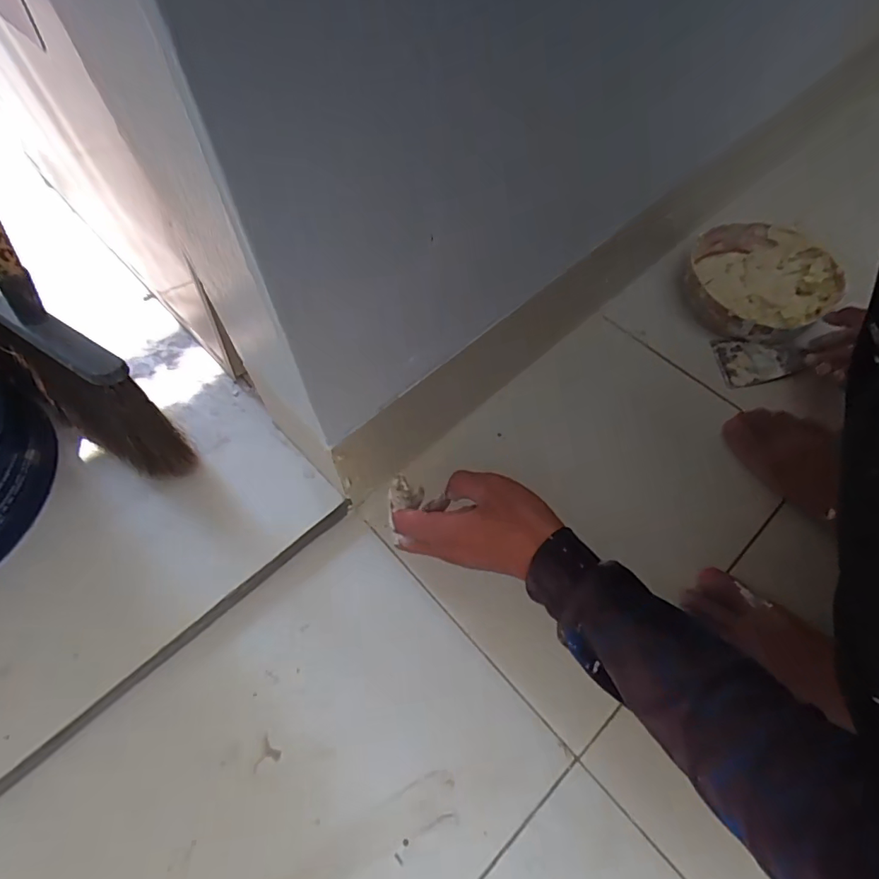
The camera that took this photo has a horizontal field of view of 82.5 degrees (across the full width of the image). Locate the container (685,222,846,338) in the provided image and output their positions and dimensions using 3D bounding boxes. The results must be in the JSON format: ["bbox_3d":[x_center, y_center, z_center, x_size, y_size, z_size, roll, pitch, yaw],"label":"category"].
[{"bbox_3d":[0.410,-0.198,0.648,0.172,0.051,0.181,26,62,14],"label":"container"}]

